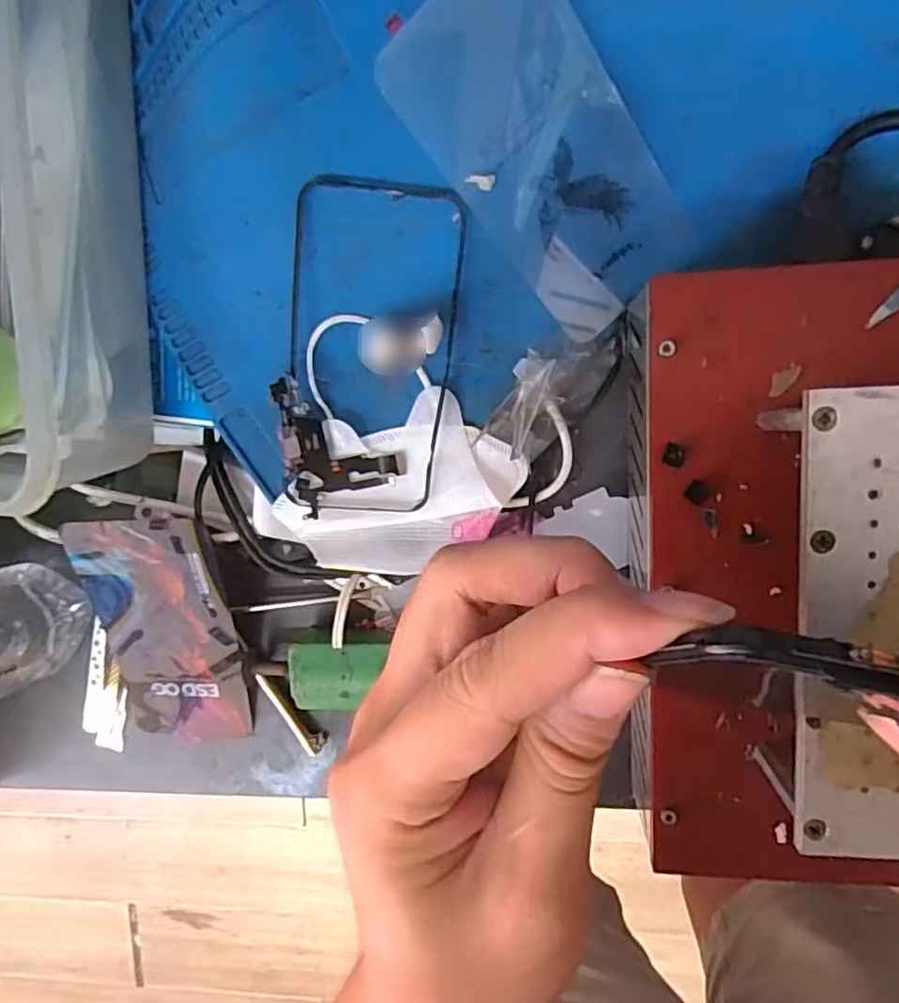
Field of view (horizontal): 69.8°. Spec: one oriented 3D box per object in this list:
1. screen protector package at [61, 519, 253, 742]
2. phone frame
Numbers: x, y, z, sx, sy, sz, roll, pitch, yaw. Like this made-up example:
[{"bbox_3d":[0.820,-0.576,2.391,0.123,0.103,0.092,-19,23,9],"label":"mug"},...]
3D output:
[{"bbox_3d":[-0.163,0.075,0.372,0.085,0.016,0.153,-3,119,6],"label":"screen protector package"},{"bbox_3d":[-0.036,-0.067,0.304,0.076,0.008,0.151,5,110,-9],"label":"phone frame"}]

